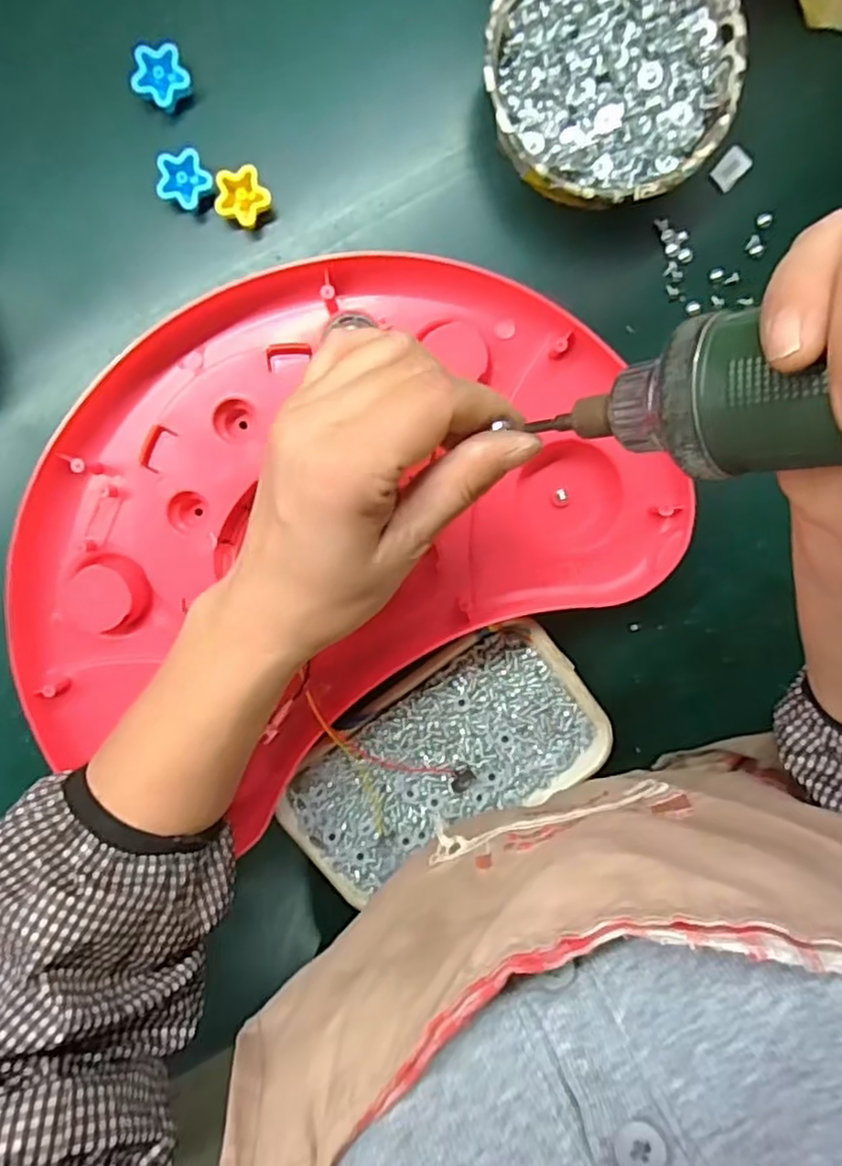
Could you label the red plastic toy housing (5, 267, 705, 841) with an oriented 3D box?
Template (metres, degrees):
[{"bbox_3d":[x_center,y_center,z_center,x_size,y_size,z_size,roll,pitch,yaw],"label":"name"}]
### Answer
[{"bbox_3d":[-0.054,-0.028,0.338,0.321,0.046,0.220,-32,95,4],"label":"red plastic toy housing"}]

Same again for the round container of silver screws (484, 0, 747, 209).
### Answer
[{"bbox_3d":[0.088,-0.233,0.321,0.111,0.043,0.108,0,98,-2],"label":"round container of silver screws"}]

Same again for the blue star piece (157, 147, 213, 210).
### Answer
[{"bbox_3d":[-0.117,-0.199,0.335,0.024,0.015,0.026,36,95,-6],"label":"blue star piece"}]

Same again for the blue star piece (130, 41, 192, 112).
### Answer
[{"bbox_3d":[-0.126,-0.244,0.329,0.027,0.017,0.025,-37,97,3],"label":"blue star piece"}]

